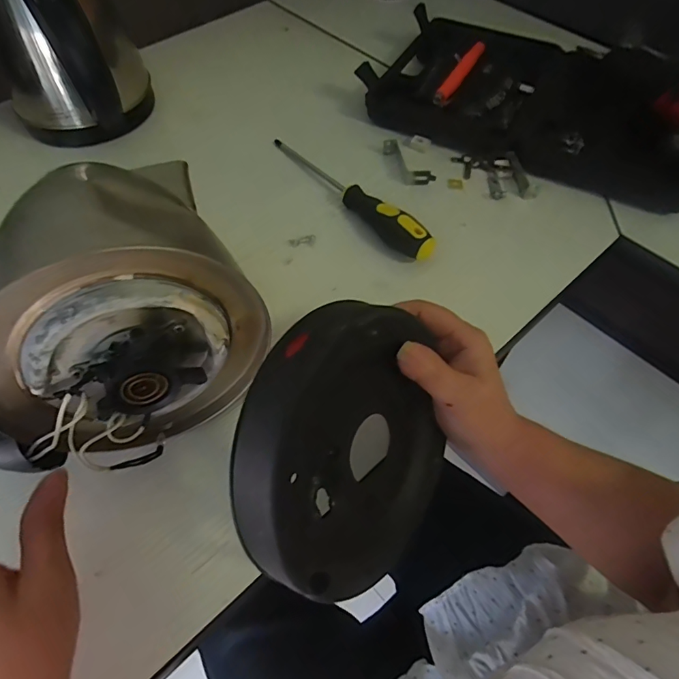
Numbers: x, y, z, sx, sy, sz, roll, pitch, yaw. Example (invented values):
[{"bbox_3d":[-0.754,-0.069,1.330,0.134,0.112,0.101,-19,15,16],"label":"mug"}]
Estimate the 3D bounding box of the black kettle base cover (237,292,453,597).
[{"bbox_3d":[0.007,0.056,0.239,0.028,0.142,0.133,4,51,40],"label":"black kettle base cover"}]

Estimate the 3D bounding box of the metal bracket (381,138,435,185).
[{"bbox_3d":[0.064,-0.178,0.463,0.030,0.015,0.069,-27,60,-14],"label":"metal bracket"}]

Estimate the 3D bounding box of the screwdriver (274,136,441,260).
[{"bbox_3d":[0.006,-0.144,0.434,0.024,0.026,0.219,-34,62,-18],"label":"screwdriver"}]

